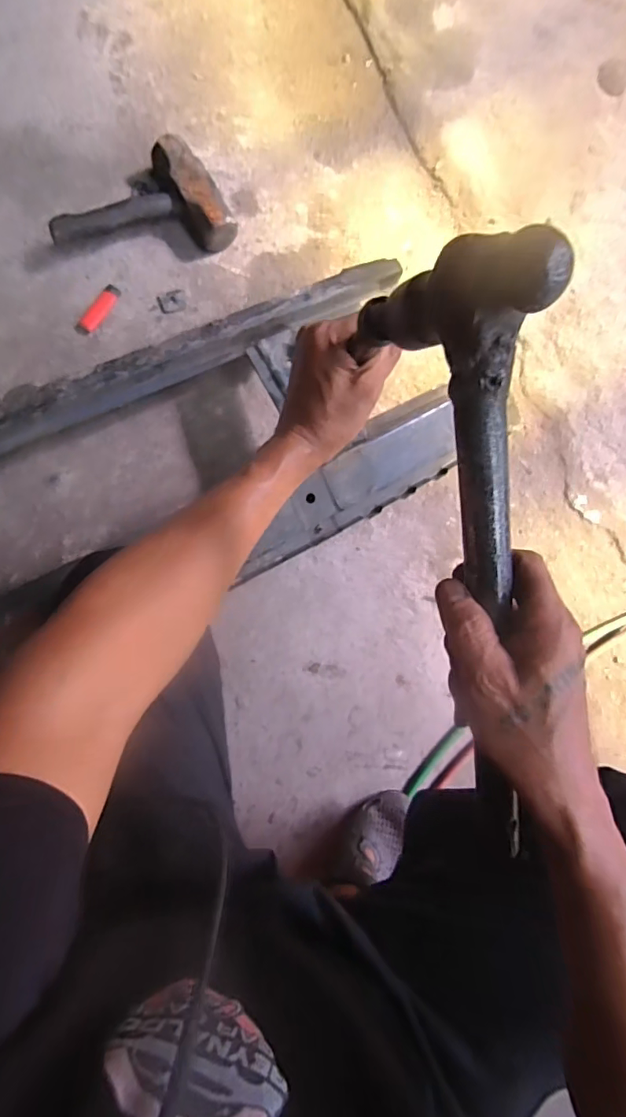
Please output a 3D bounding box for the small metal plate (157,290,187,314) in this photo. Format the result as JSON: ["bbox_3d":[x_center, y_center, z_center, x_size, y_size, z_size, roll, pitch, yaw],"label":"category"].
[{"bbox_3d":[-0.216,-0.398,0.779,0.044,0.010,0.034,-19,85,-16],"label":"small metal plate"}]

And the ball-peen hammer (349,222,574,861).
[{"bbox_3d":[0.092,0.023,0.288,0.042,0.115,0.357,-13,107,-9],"label":"ball-peen hammer"}]

